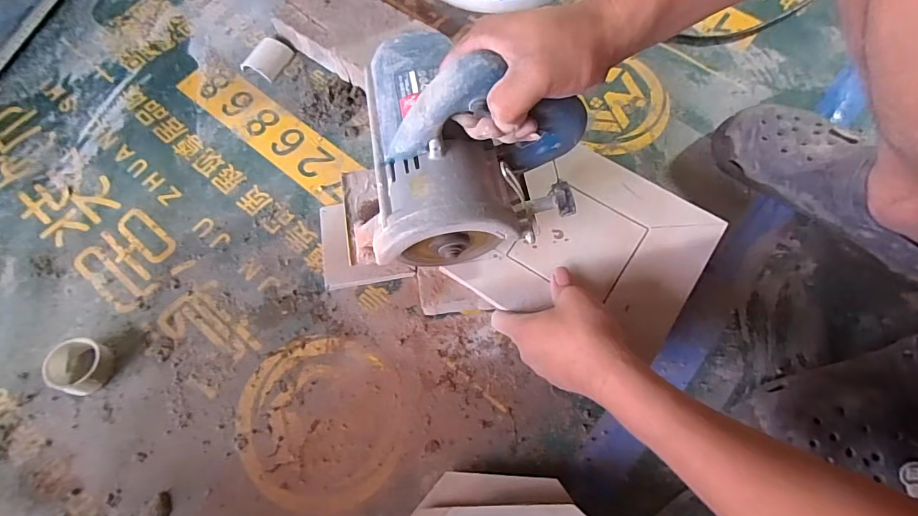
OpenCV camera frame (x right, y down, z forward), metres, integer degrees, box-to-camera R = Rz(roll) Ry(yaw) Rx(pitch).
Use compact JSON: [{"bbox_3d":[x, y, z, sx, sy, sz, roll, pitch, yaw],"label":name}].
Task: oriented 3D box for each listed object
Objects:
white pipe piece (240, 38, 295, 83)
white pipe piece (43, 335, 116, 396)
[{"bbox_3d":[-0.252,-0.264,0.616,0.039,0.024,0.058,26,72,11],"label":"white pipe piece"},{"bbox_3d":[-0.387,0.108,0.471,0.061,0.030,0.052,9,70,6],"label":"white pipe piece"}]

